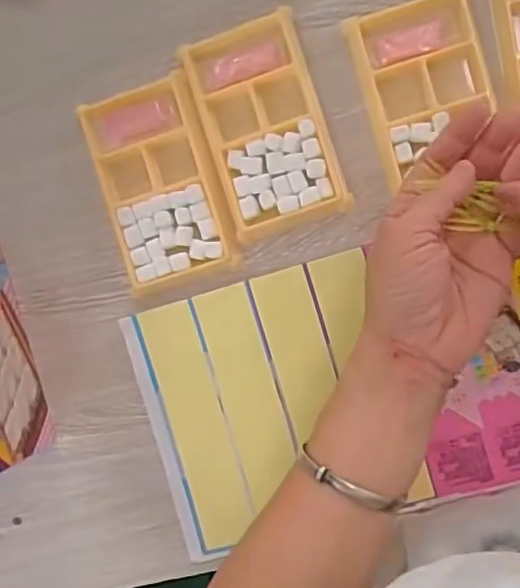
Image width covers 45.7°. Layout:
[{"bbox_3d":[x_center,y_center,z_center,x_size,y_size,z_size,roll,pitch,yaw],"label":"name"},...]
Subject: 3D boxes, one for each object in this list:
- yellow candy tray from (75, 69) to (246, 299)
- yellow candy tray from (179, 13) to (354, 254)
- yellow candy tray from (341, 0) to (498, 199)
[{"bbox_3d":[-0.067,-0.075,0.413,0.076,0.014,0.134,-18,89,9],"label":"yellow candy tray"},{"bbox_3d":[0.004,-0.109,0.404,0.076,0.013,0.136,-18,88,9],"label":"yellow candy tray"},{"bbox_3d":[0.104,-0.132,0.389,0.075,0.012,0.108,-16,89,9],"label":"yellow candy tray"}]

